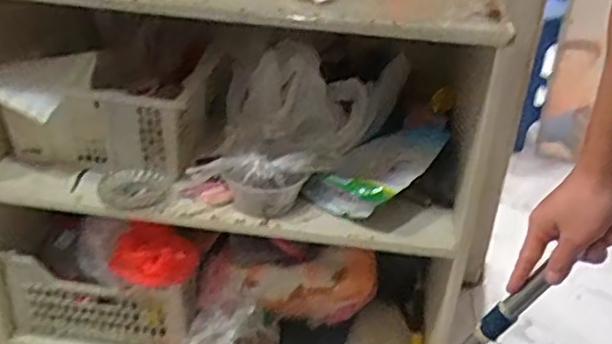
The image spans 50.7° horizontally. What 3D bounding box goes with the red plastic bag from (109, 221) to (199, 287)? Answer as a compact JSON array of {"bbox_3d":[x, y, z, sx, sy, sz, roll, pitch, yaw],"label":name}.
[{"bbox_3d":[-0.280,0.157,1.192,0.160,0.085,0.101,4,31,0],"label":"red plastic bag"}]

